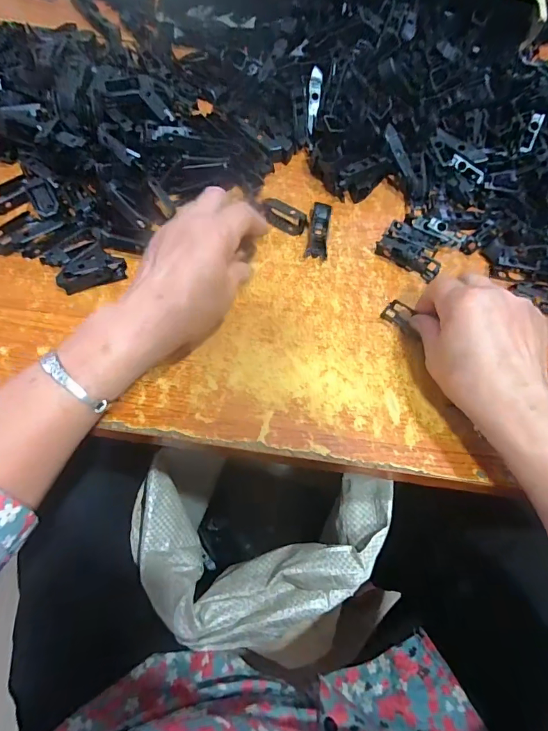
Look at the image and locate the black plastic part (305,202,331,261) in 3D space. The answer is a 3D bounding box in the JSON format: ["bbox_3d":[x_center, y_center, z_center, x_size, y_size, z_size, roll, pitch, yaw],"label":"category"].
[{"bbox_3d":[0.044,-0.131,0.397,0.019,0.011,0.062,8,64,1],"label":"black plastic part"}]

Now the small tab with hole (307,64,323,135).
[{"bbox_3d":[0.043,-0.279,0.433,0.012,0.005,0.062,5,99,-1],"label":"small tab with hole"}]

